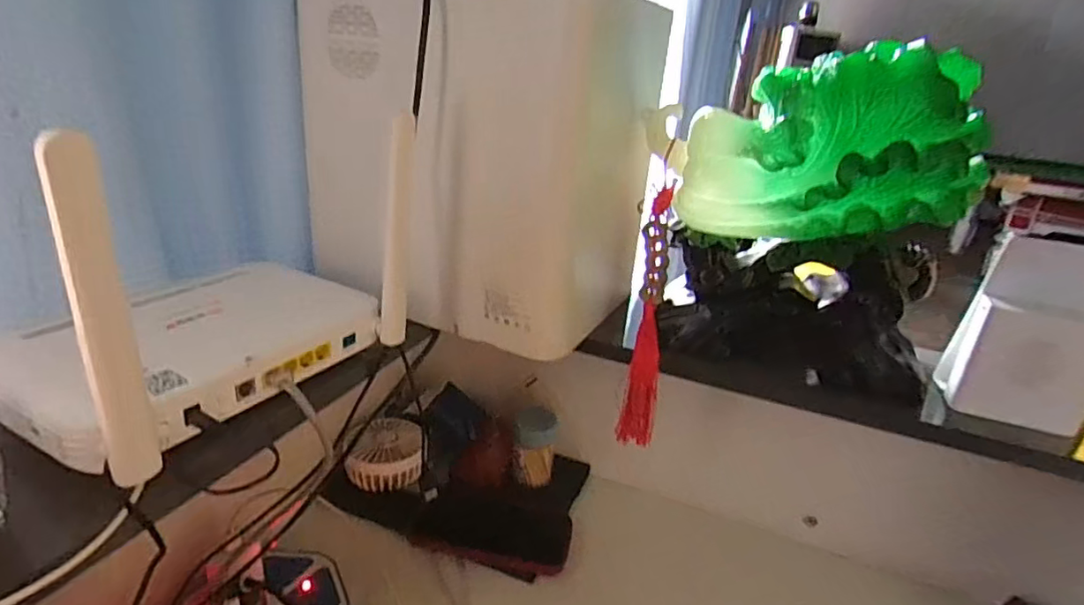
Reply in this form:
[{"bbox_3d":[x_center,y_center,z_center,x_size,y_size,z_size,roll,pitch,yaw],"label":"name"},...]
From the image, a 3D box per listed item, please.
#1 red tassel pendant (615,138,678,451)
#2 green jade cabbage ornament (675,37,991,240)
[{"bbox_3d":[0.094,0.003,0.514,0.026,0.247,0.036,7,0,2],"label":"red tassel pendant"},{"bbox_3d":[0.217,-0.113,0.446,0.193,0.134,0.092,21,27,33],"label":"green jade cabbage ornament"}]

